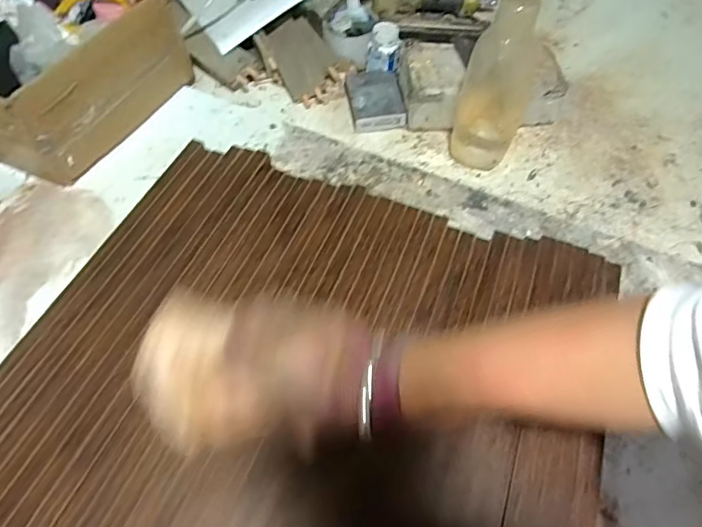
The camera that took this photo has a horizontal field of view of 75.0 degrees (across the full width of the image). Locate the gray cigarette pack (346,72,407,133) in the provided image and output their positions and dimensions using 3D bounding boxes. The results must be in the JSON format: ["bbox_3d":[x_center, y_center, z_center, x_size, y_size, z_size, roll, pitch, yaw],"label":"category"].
[{"bbox_3d":[0.034,-0.225,0.636,0.071,0.028,0.091,-6,58,-5],"label":"gray cigarette pack"}]

